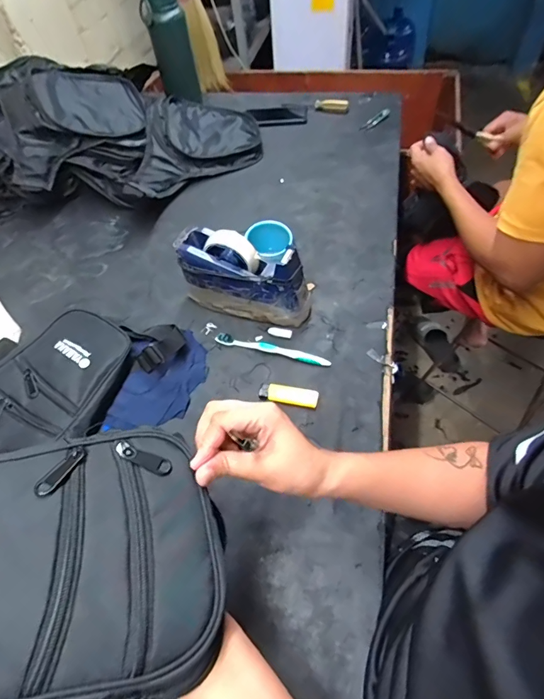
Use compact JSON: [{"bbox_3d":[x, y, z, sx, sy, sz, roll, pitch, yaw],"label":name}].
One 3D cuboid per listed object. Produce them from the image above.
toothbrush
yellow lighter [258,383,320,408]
[{"bbox_3d":[-0.001,-0.001,0.594,0.177,0.013,0.018,14,57,15],"label":"toothbrush"},{"bbox_3d":[0.023,0.064,0.547,0.080,0.009,0.025,7,55,10],"label":"yellow lighter"}]

